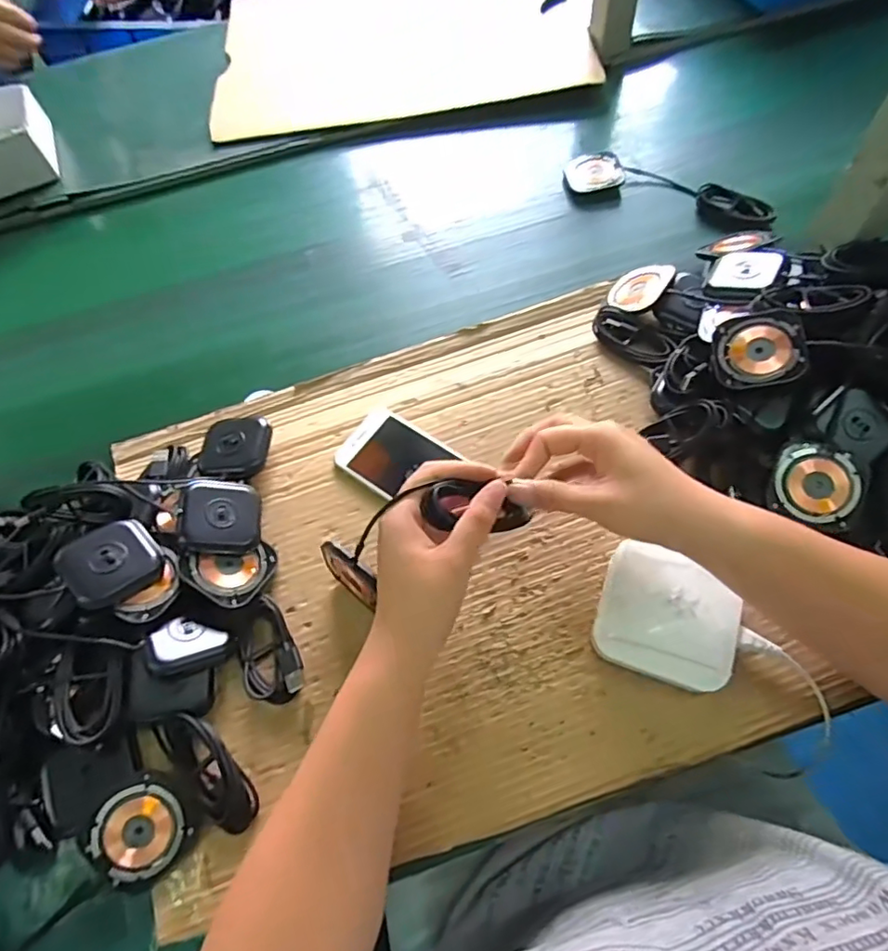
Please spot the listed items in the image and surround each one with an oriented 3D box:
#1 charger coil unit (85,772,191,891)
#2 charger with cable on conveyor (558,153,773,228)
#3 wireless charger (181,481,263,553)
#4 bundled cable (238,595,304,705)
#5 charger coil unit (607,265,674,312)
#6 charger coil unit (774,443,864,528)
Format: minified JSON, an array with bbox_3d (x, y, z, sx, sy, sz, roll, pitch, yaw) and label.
[{"bbox_3d":[-0.192,0.225,0.362,0.054,0.013,0.055,-39,81,-23],"label":"charger coil unit"},{"bbox_3d":[0.238,-0.309,0.613,0.214,0.018,0.058,21,67,14],"label":"charger with cable on conveyor"},{"bbox_3d":[-0.168,0.030,0.437,0.057,0.014,0.056,2,58,-26],"label":"wireless charger"},{"bbox_3d":[-0.126,0.126,0.408,0.040,0.018,0.073,-28,65,-10],"label":"bundled cable"},{"bbox_3d":[0.182,-0.173,0.527,0.059,0.004,0.045,-29,54,25],"label":"charger coil unit"},{"bbox_3d":[0.268,0.006,0.411,0.056,0.014,0.054,-3,79,14],"label":"charger coil unit"}]

